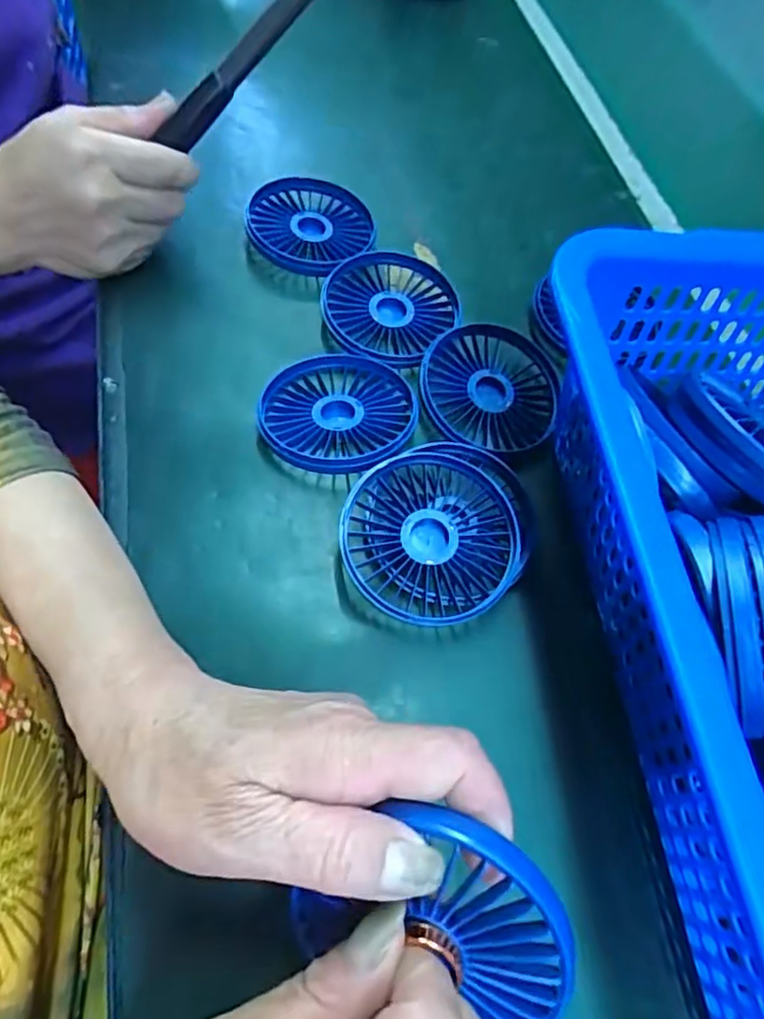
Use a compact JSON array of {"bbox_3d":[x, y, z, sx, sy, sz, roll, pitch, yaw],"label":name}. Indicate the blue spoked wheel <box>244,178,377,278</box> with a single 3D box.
[{"bbox_3d":[-0.048,-0.196,0.420,0.086,0.022,0.086,3,63,-6],"label":"blue spoked wheel"}]

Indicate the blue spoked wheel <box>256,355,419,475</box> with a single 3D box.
[{"bbox_3d":[-0.025,-0.056,0.343,0.085,0.022,0.087,3,63,-6],"label":"blue spoked wheel"}]

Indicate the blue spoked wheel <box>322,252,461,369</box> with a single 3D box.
[{"bbox_3d":[0.003,-0.129,0.396,0.083,0.022,0.086,3,63,-6],"label":"blue spoked wheel"}]

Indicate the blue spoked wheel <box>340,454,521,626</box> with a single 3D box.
[{"bbox_3d":[0.025,0.015,0.311,0.085,0.022,0.086,3,63,-6],"label":"blue spoked wheel"}]

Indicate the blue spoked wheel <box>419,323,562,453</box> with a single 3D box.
[{"bbox_3d":[0.067,-0.074,0.370,0.088,0.024,0.079,-7,64,-11],"label":"blue spoked wheel"}]

